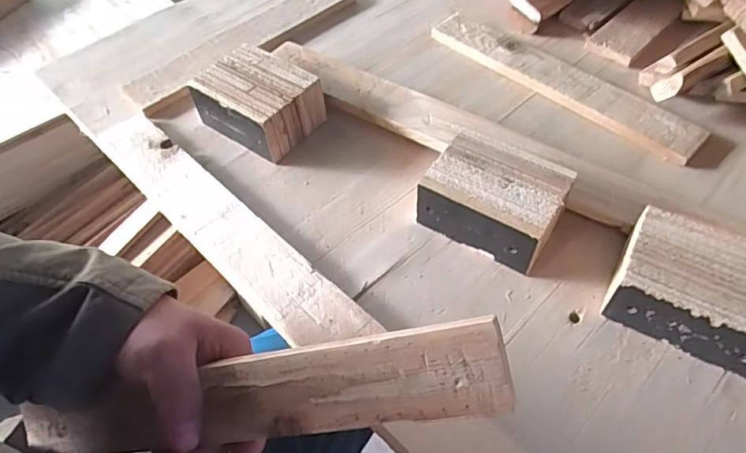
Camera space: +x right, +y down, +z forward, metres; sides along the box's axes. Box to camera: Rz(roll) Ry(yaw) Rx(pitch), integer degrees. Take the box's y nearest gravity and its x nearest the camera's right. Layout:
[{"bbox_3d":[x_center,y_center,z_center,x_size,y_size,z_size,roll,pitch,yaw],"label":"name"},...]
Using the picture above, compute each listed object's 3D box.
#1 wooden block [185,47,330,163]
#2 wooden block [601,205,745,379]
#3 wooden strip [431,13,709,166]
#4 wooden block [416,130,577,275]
[{"bbox_3d":[-0.131,-0.141,0.601,0.121,0.064,0.100,34,60,25],"label":"wooden block"},{"bbox_3d":[0.264,0.053,0.432,0.122,0.060,0.088,25,56,20],"label":"wooden block"},{"bbox_3d":[0.223,-0.181,0.647,0.066,0.017,0.349,-36,59,-24],"label":"wooden strip"},{"bbox_3d":[0.115,-0.025,0.502,0.120,0.062,0.094,27,57,21],"label":"wooden block"}]

